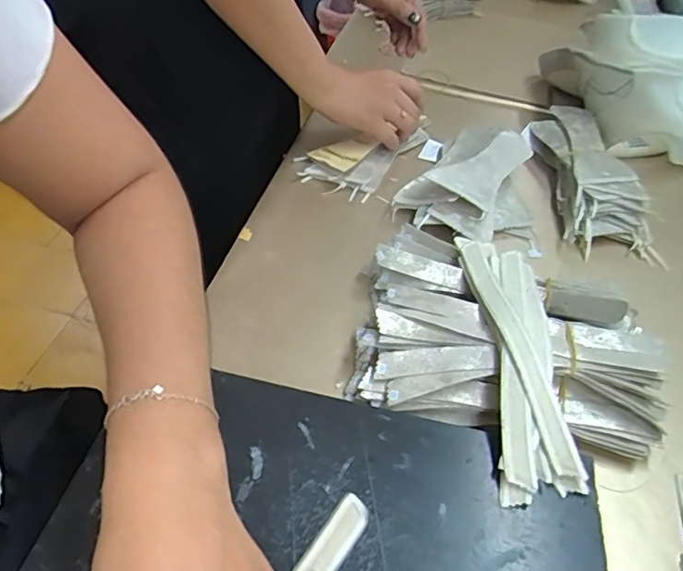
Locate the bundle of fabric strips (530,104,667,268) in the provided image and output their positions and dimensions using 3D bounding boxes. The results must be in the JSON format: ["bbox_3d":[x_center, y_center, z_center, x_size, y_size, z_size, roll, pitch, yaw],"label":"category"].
[{"bbox_3d":[0.260,-0.124,0.584,0.087,0.043,0.243,1,46,-6],"label":"bundle of fabric strips"}]

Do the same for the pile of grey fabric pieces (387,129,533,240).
[{"bbox_3d":[0.141,-0.118,0.563,0.092,0.046,0.176,29,50,20],"label":"pile of grey fabric pieces"}]

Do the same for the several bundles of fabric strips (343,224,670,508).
[{"bbox_3d":[0.115,0.038,0.404,0.245,0.052,0.206,34,51,23],"label":"several bundles of fabric strips"}]

